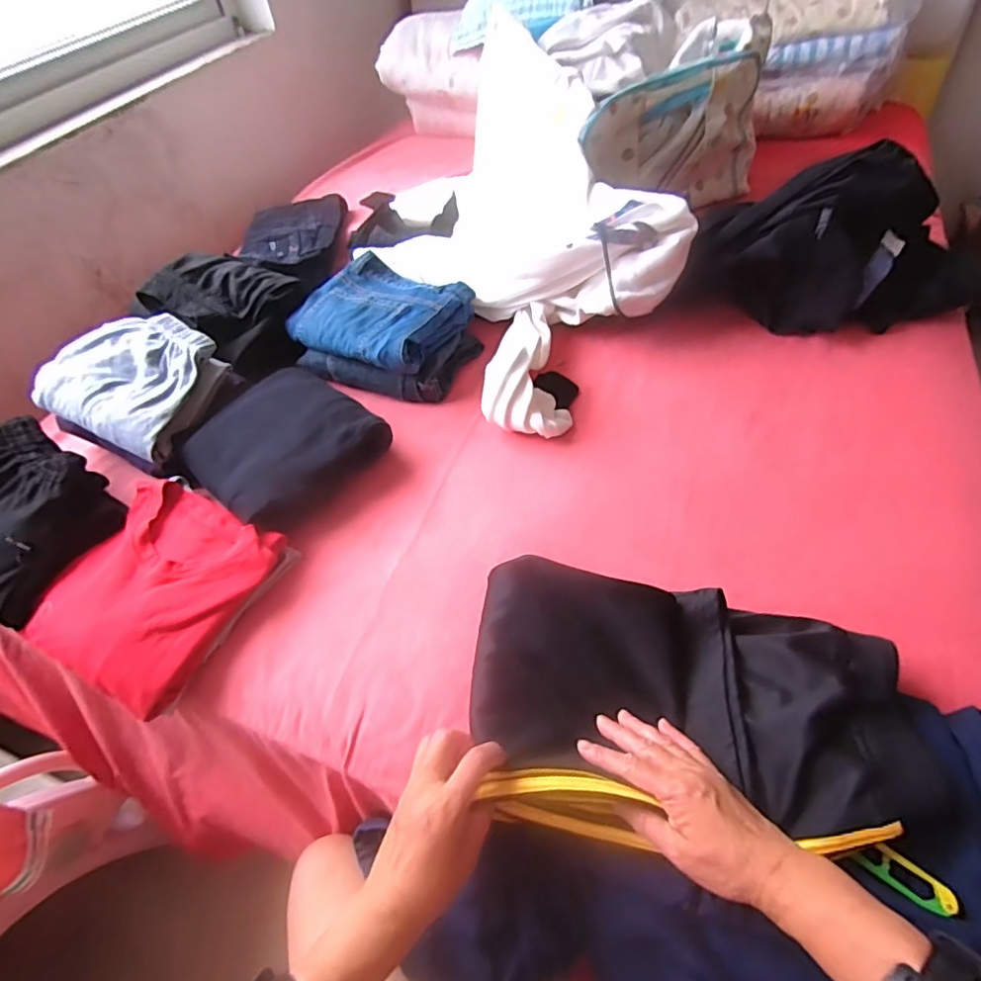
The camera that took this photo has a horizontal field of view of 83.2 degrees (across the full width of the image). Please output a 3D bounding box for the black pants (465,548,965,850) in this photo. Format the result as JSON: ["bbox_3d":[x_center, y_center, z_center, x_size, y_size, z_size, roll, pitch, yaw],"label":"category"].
[{"bbox_3d":[0.169,0.181,0.489,0.375,0.047,0.216,6,52,11],"label":"black pants"}]

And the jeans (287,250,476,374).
[{"bbox_3d":[-0.168,-0.275,0.846,0.237,0.055,0.211,23,57,23],"label":"jeans"}]

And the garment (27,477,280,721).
[{"bbox_3d":[-0.378,0.105,0.624,0.212,0.053,0.222,21,56,21],"label":"garment"}]

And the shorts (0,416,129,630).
[{"bbox_3d":[-0.588,0.023,0.668,0.259,0.095,0.192,26,58,24],"label":"shorts"}]

